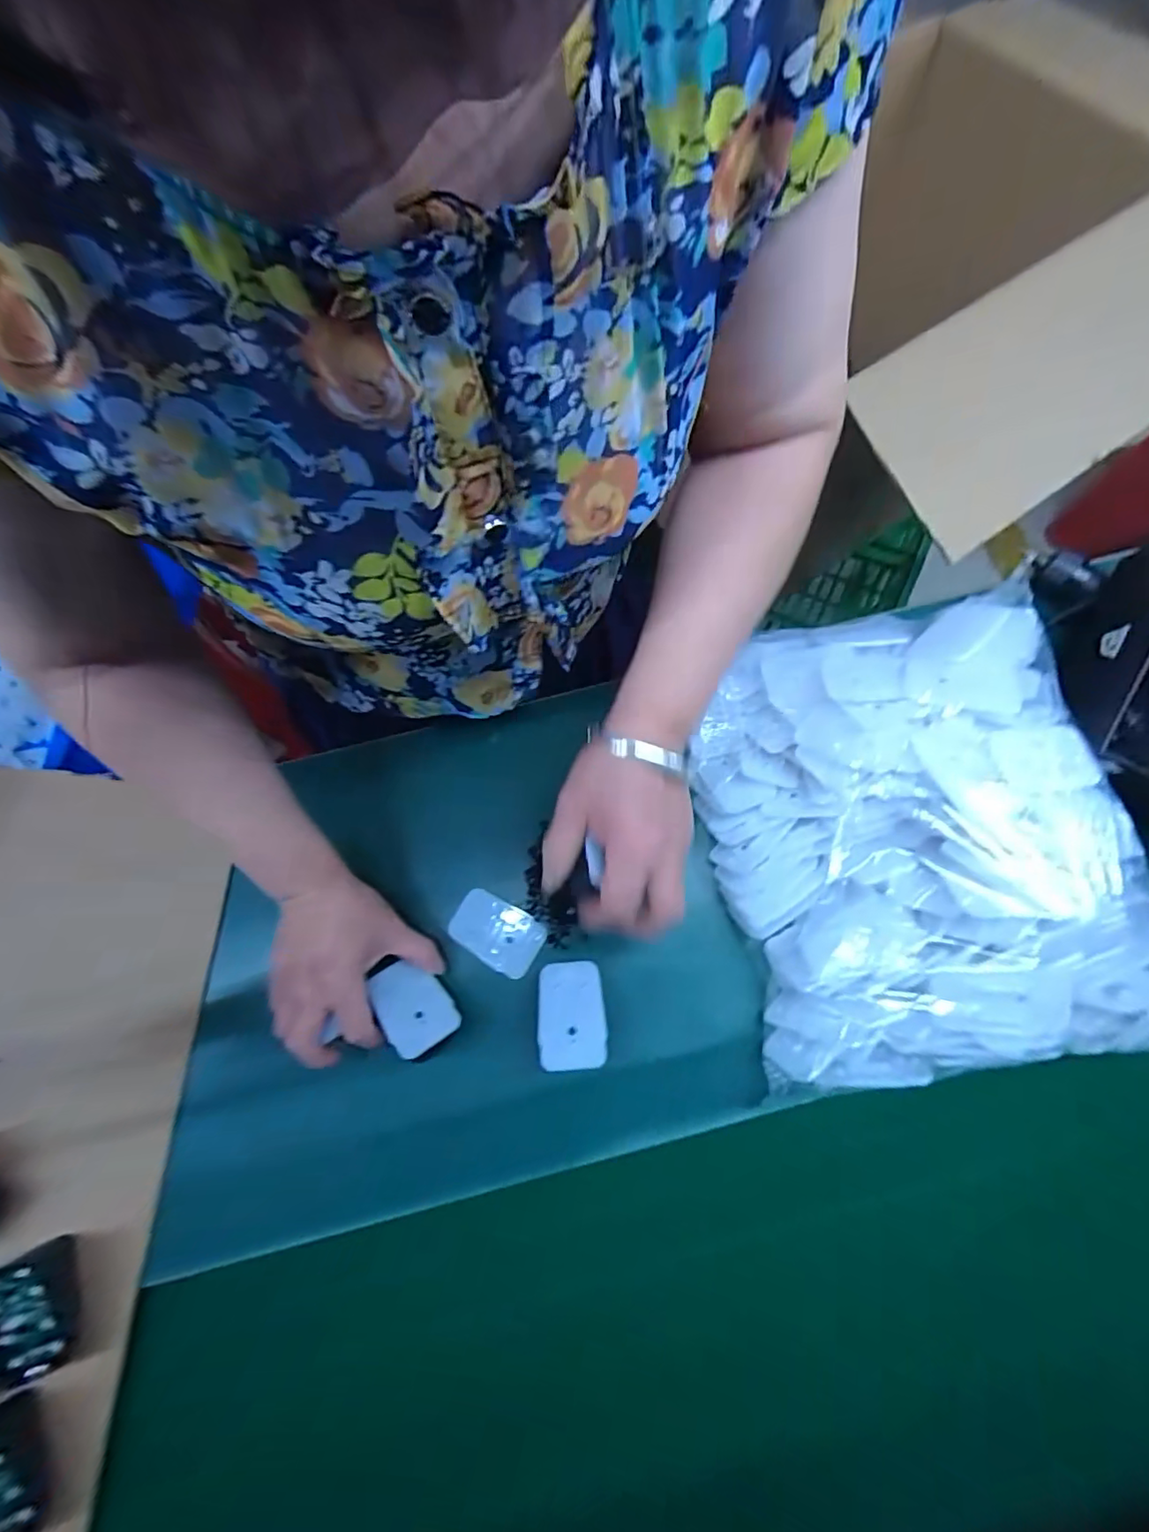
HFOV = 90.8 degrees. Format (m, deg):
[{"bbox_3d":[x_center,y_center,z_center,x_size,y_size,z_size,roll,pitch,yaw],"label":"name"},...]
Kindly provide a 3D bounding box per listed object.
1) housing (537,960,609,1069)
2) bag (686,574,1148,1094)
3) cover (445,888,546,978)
[{"bbox_3d":[-0.003,0.173,0.396,0.046,0.006,0.068,-3,61,-3],"label":"housing"},{"bbox_3d":[0.229,0.033,0.401,0.265,0.069,0.327,-15,63,15],"label":"bag"},{"bbox_3d":[-0.061,0.130,0.443,0.070,0.004,0.046,29,83,7],"label":"cover"}]

